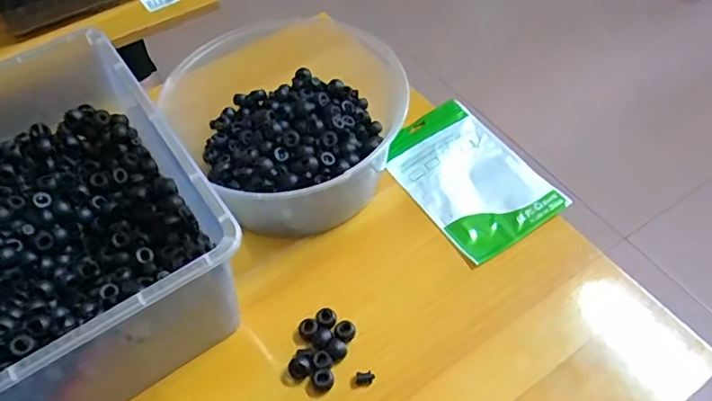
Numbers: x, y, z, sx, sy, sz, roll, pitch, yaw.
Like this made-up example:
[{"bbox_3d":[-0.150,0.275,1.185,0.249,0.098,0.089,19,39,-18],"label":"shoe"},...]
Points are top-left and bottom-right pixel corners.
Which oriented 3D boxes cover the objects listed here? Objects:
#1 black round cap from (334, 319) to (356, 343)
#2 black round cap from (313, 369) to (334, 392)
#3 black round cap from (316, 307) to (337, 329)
[{"bbox_3d":[-0.009,0.109,0.451,0.016,0.009,0.018,37,64,27],"label":"black round cap"},{"bbox_3d":[-0.026,0.147,0.437,0.017,0.015,0.015,-19,54,-10],"label":"black round cap"},{"bbox_3d":[-0.025,0.101,0.458,0.017,0.006,0.017,-2,53,3],"label":"black round cap"}]

